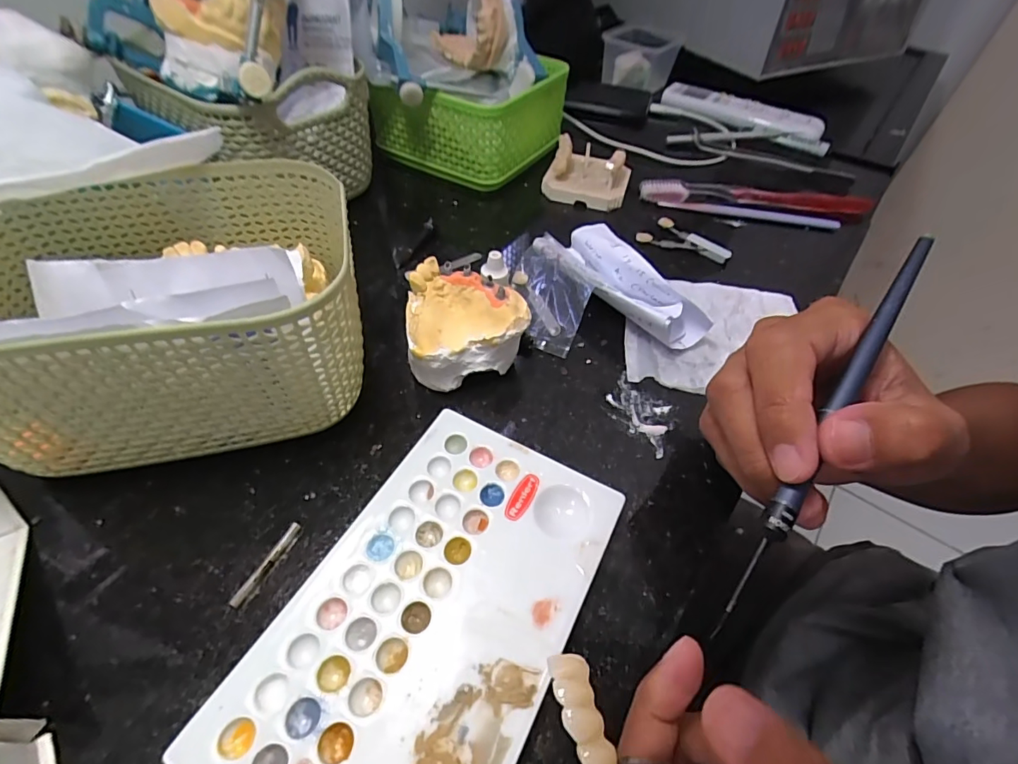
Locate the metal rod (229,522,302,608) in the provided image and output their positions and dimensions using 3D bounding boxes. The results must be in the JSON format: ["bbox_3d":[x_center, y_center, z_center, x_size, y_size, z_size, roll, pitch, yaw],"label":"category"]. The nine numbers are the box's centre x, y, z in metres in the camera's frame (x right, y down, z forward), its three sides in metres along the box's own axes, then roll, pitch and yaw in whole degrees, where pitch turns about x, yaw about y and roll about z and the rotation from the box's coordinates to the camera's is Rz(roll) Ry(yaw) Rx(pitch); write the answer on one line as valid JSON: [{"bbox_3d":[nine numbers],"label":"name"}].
[{"bbox_3d":[-0.096,0.072,0.189,0.004,0.004,0.036,22,52,13],"label":"metal rod"}]

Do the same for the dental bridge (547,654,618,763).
[{"bbox_3d":[0.021,0.095,0.124,0.011,0.007,0.043,-9,58,-12],"label":"dental bridge"}]

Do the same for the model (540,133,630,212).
[{"bbox_3d":[0.067,-0.176,0.389,0.064,0.032,0.064,16,51,8],"label":"model"}]

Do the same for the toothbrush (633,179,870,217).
[{"bbox_3d":[0.204,-0.154,0.394,0.192,0.014,0.024,4,50,-1],"label":"toothbrush"}]

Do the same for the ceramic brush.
[{"bbox_3d":[0.109,0.010,0.158,0.008,0.004,0.162,32,75,21],"label":"ceramic brush"}]

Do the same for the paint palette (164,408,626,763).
[{"bbox_3d":[-0.029,0.084,0.178,0.098,0.012,0.153,25,52,15],"label":"paint palette"}]

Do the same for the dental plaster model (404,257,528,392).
[{"bbox_3d":[-0.023,-0.030,0.254,0.060,0.042,0.055,-6,51,-10],"label":"dental plaster model"}]

